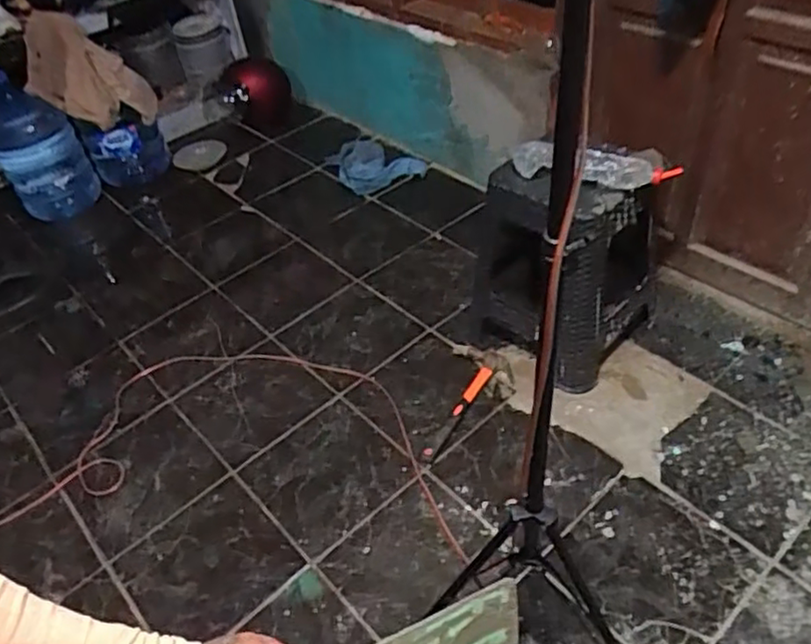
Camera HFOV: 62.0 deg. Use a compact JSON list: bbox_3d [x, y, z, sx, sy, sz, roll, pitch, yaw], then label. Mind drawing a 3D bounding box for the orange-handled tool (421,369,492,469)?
[{"bbox_3d":[0.117,0.211,1.539,0.035,0.028,0.289,22,52,27],"label":"orange-handled tool"}]

